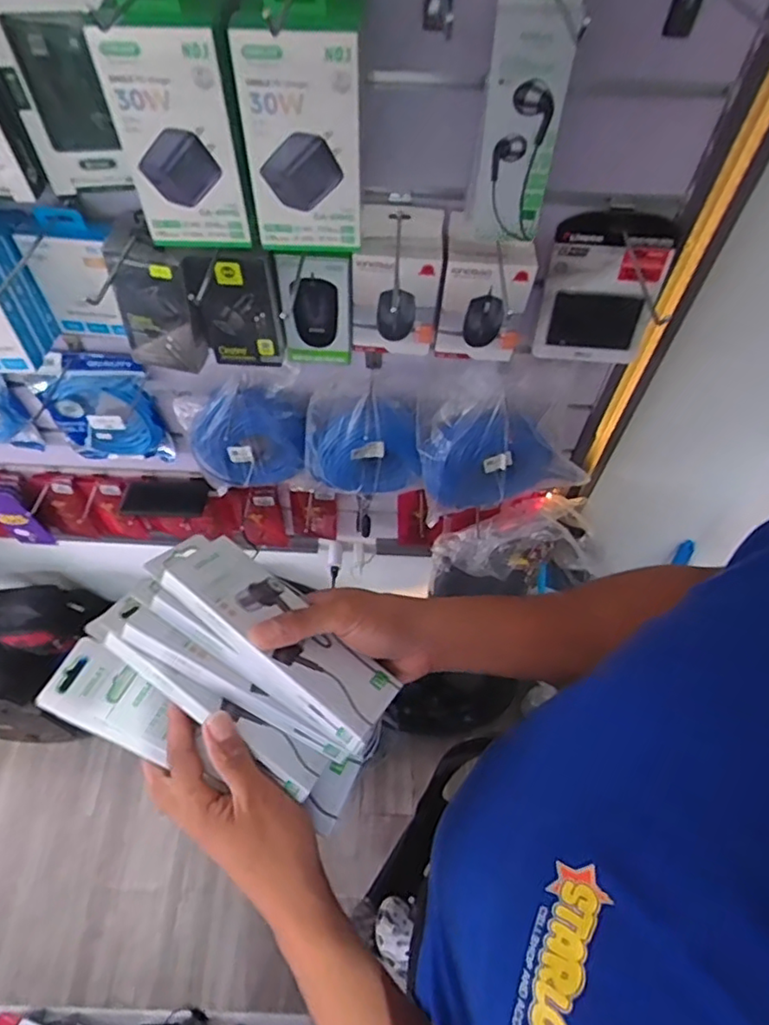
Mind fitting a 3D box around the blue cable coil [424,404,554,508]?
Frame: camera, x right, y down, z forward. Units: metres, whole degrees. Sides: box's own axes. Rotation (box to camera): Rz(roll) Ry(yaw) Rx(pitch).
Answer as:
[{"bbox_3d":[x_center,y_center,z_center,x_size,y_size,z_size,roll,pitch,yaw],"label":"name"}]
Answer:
[{"bbox_3d":[0.153,-0.084,0.880,0.189,0.171,0.053,-8,58,-6],"label":"blue cable coil"}]

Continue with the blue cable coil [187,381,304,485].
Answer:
[{"bbox_3d":[-0.208,-0.111,0.877,0.167,0.182,0.031,3,57,1],"label":"blue cable coil"}]

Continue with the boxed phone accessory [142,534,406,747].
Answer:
[{"bbox_3d":[-0.080,0.081,0.430,0.196,0.027,0.061,38,64,12],"label":"boxed phone accessory"}]

